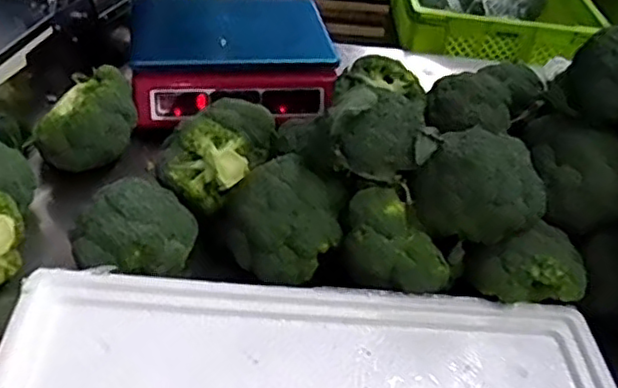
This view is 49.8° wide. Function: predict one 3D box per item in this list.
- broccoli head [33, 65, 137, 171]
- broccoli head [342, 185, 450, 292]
[{"bbox_3d":[-0.283,-0.101,0.858,0.111,0.081,0.120,1,38,-9],"label":"broccoli head"},{"bbox_3d":[0.091,0.052,0.690,0.111,0.075,0.072,34,45,30],"label":"broccoli head"}]

